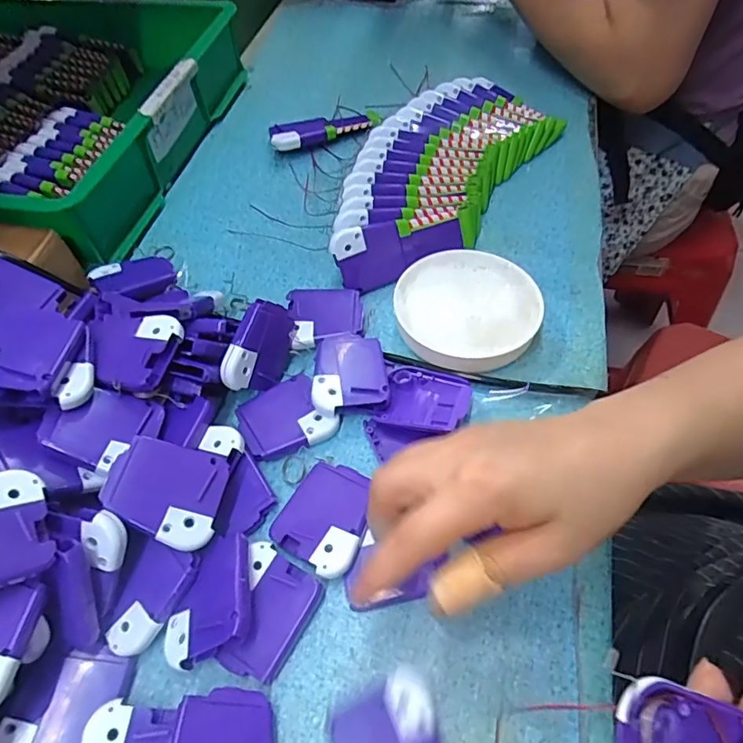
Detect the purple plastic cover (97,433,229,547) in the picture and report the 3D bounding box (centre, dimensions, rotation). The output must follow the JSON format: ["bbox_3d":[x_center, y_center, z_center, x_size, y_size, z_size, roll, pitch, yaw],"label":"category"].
[{"bbox_3d":[-0.114,0.066,0.293,0.061,0.004,0.053,18,62,-12],"label":"purple plastic cover"}]

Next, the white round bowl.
[{"bbox_3d":[0.072,-0.045,0.399,0.105,0.026,0.102,-1,55,1],"label":"white round bowl"}]

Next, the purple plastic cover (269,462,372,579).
[{"bbox_3d":[-0.026,0.087,0.319,0.052,0.014,0.061,25,60,18],"label":"purple plastic cover"}]

